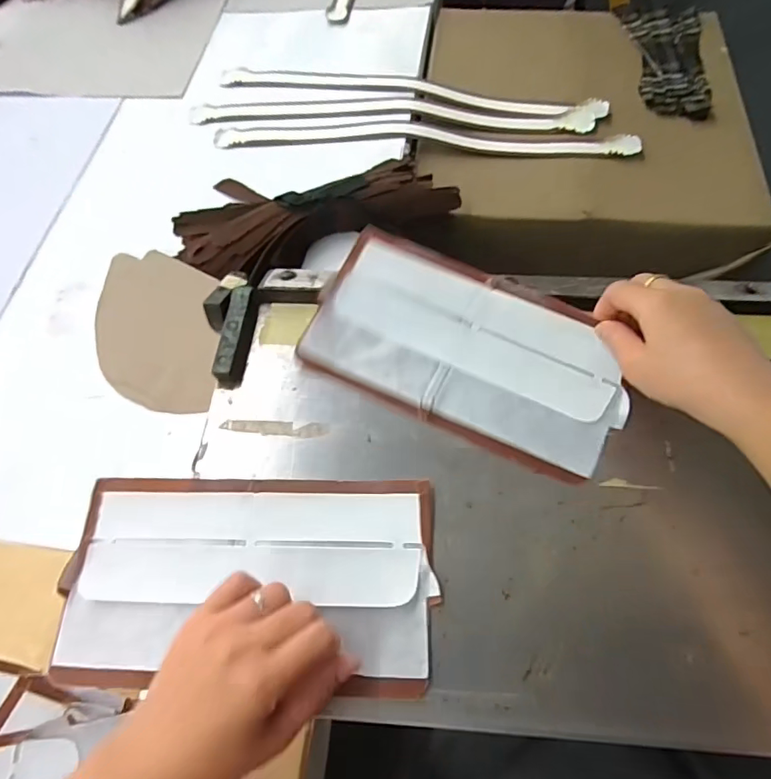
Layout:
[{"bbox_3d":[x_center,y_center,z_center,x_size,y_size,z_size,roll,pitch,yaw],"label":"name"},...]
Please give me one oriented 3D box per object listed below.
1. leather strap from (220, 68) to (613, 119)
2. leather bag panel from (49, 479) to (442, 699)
[{"bbox_3d":[0.035,-0.443,0.733,0.555,0.014,0.068,10,64,7],"label":"leather strap"},{"bbox_3d":[-0.086,0.118,0.316,0.230,0.012,0.122,0,64,3],"label":"leather bag panel"}]

